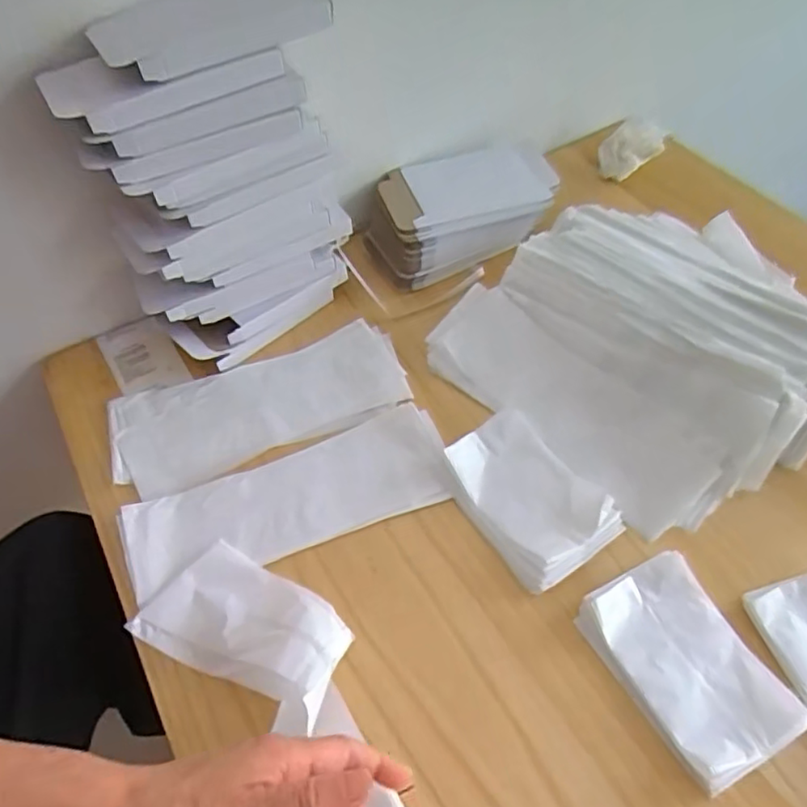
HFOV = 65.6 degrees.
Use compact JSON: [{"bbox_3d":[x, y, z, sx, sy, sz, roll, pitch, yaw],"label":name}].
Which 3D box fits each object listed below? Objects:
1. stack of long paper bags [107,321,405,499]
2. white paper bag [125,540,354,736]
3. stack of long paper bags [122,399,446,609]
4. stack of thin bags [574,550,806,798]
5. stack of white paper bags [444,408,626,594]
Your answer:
[{"bbox_3d":[-0.128,0.002,0.565,0.259,0.012,0.108,-19,56,-10],"label":"stack of long paper bags"},{"bbox_3d":[-0.108,0.152,0.434,0.150,0.040,0.081,23,59,18],"label":"white paper bag"},{"bbox_3d":[-0.090,0.074,0.502,0.255,0.014,0.087,-18,56,-10],"label":"stack of long paper bags"},{"bbox_3d":[0.187,0.171,0.415,0.087,0.016,0.129,-25,57,-14],"label":"stack of thin bags"},{"bbox_3d":[0.096,0.071,0.493,0.090,0.017,0.131,-30,58,-17],"label":"stack of white paper bags"}]

